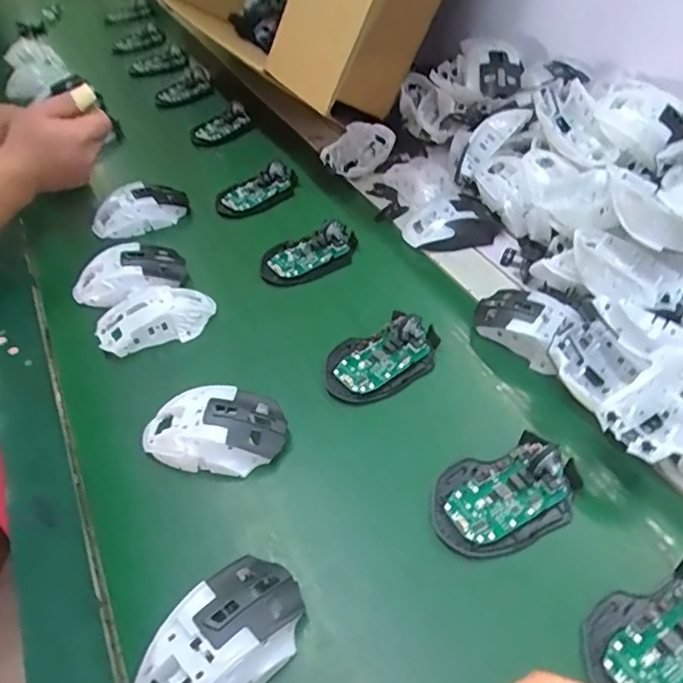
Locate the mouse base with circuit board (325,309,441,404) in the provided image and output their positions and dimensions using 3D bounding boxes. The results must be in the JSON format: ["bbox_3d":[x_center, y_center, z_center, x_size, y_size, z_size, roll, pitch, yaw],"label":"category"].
[{"bbox_3d":[0.037,0.012,0.511,0.112,0.024,0.071,-24,48,-19],"label":"mouse base with circuit board"}]

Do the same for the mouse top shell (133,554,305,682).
[{"bbox_3d":[-0.074,0.185,0.338,0.061,0.035,0.114,31,54,30],"label":"mouse top shell"}]

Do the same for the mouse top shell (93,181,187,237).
[{"bbox_3d":[-0.246,-0.160,0.676,0.116,0.043,0.055,-25,49,-20],"label":"mouse top shell"}]

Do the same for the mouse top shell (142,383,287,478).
[{"bbox_3d":[-0.103,0.071,0.455,0.111,0.037,0.061,1,45,4],"label":"mouse top shell"}]

